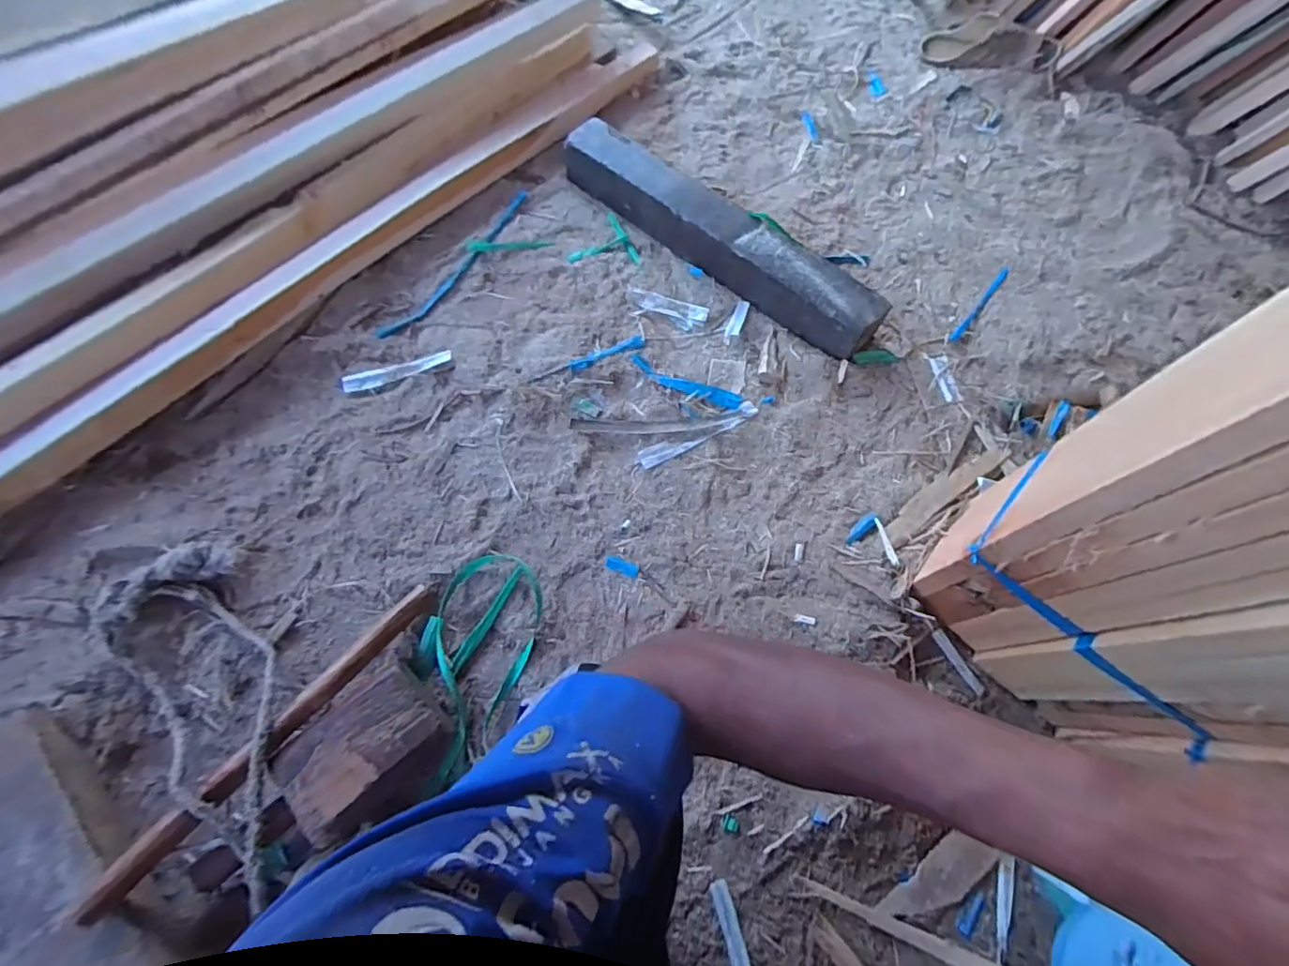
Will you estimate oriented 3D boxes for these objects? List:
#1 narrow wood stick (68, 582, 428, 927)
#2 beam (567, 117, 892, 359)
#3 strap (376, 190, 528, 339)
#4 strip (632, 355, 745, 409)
[{"bbox_3d":[-0.442,0.297,0.694,0.028,0.030,0.447,35,56,11],"label":"narrow wood stick"},{"bbox_3d":[0.128,-0.464,1.030,0.682,0.094,0.116,41,73,15],"label":"beam"},{"bbox_3d":[-0.342,-0.415,1.053,0.044,0.016,0.416,29,71,15],"label":"strap"},{"bbox_3d":[0.068,-0.168,0.952,0.202,0.011,0.038,23,70,13],"label":"strip"}]

